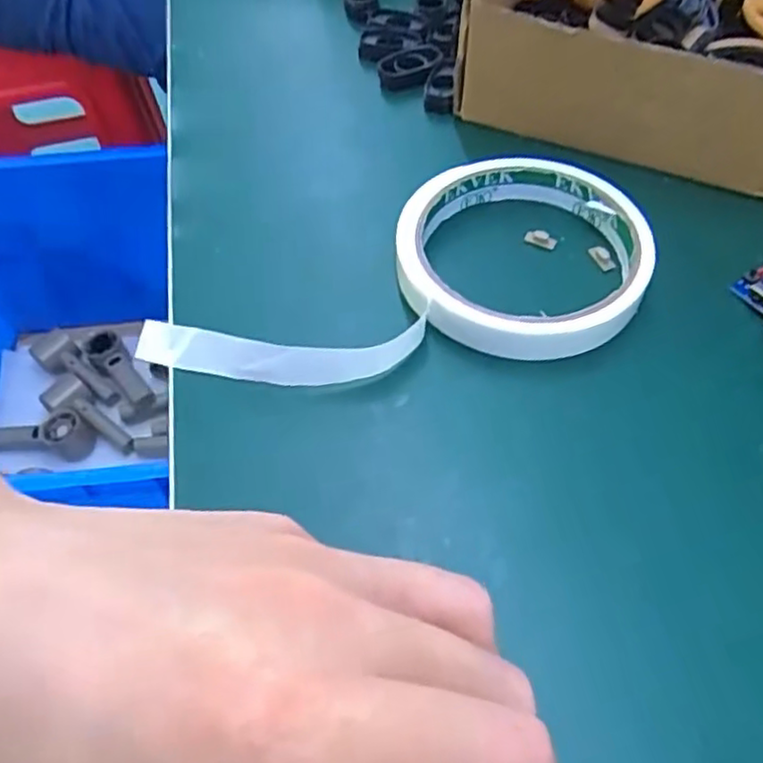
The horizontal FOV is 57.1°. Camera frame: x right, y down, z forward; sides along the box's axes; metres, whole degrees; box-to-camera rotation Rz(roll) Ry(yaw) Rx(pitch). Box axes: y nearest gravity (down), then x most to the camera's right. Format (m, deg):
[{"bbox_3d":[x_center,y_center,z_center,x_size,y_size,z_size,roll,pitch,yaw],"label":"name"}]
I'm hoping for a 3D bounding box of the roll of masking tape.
[{"bbox_3d":[0.003,-0.040,0.261,0.185,0.019,0.085,-7,55,-4],"label":"roll of masking tape"}]

